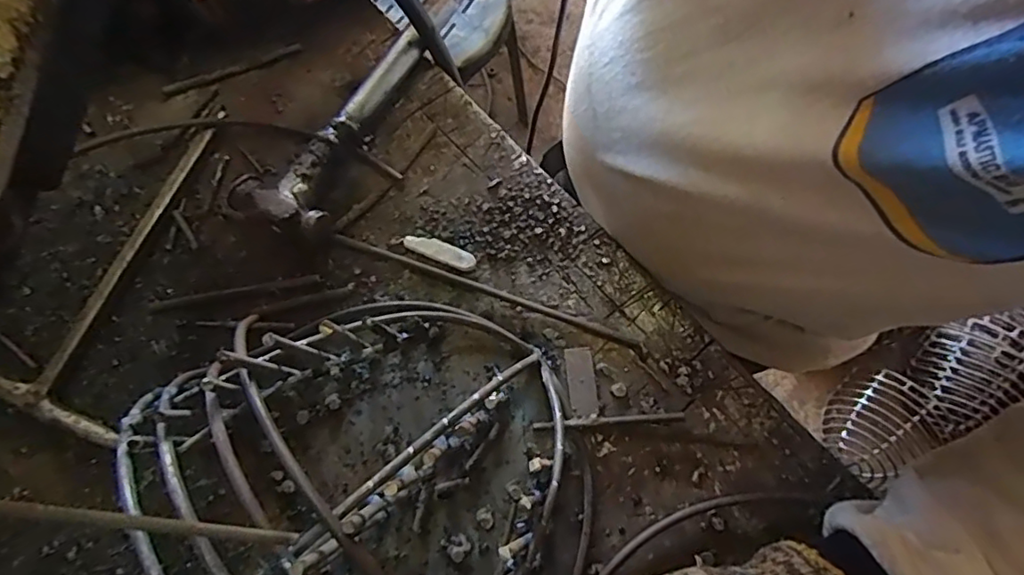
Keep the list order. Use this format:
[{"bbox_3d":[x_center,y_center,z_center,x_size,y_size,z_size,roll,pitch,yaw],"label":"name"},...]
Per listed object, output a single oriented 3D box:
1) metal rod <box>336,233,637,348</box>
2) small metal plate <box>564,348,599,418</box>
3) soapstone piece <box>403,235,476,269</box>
[{"bbox_3d":[-0.019,0.000,0.360,0.198,0.008,0.007,21,73,5],"label":"metal rod"},{"bbox_3d":[0.041,0.055,0.335,0.016,0.004,0.041,-4,63,-3],"label":"small metal plate"},{"bbox_3d":[-0.046,-0.023,0.365,0.047,0.008,0.012,23,73,5],"label":"soapstone piece"}]

